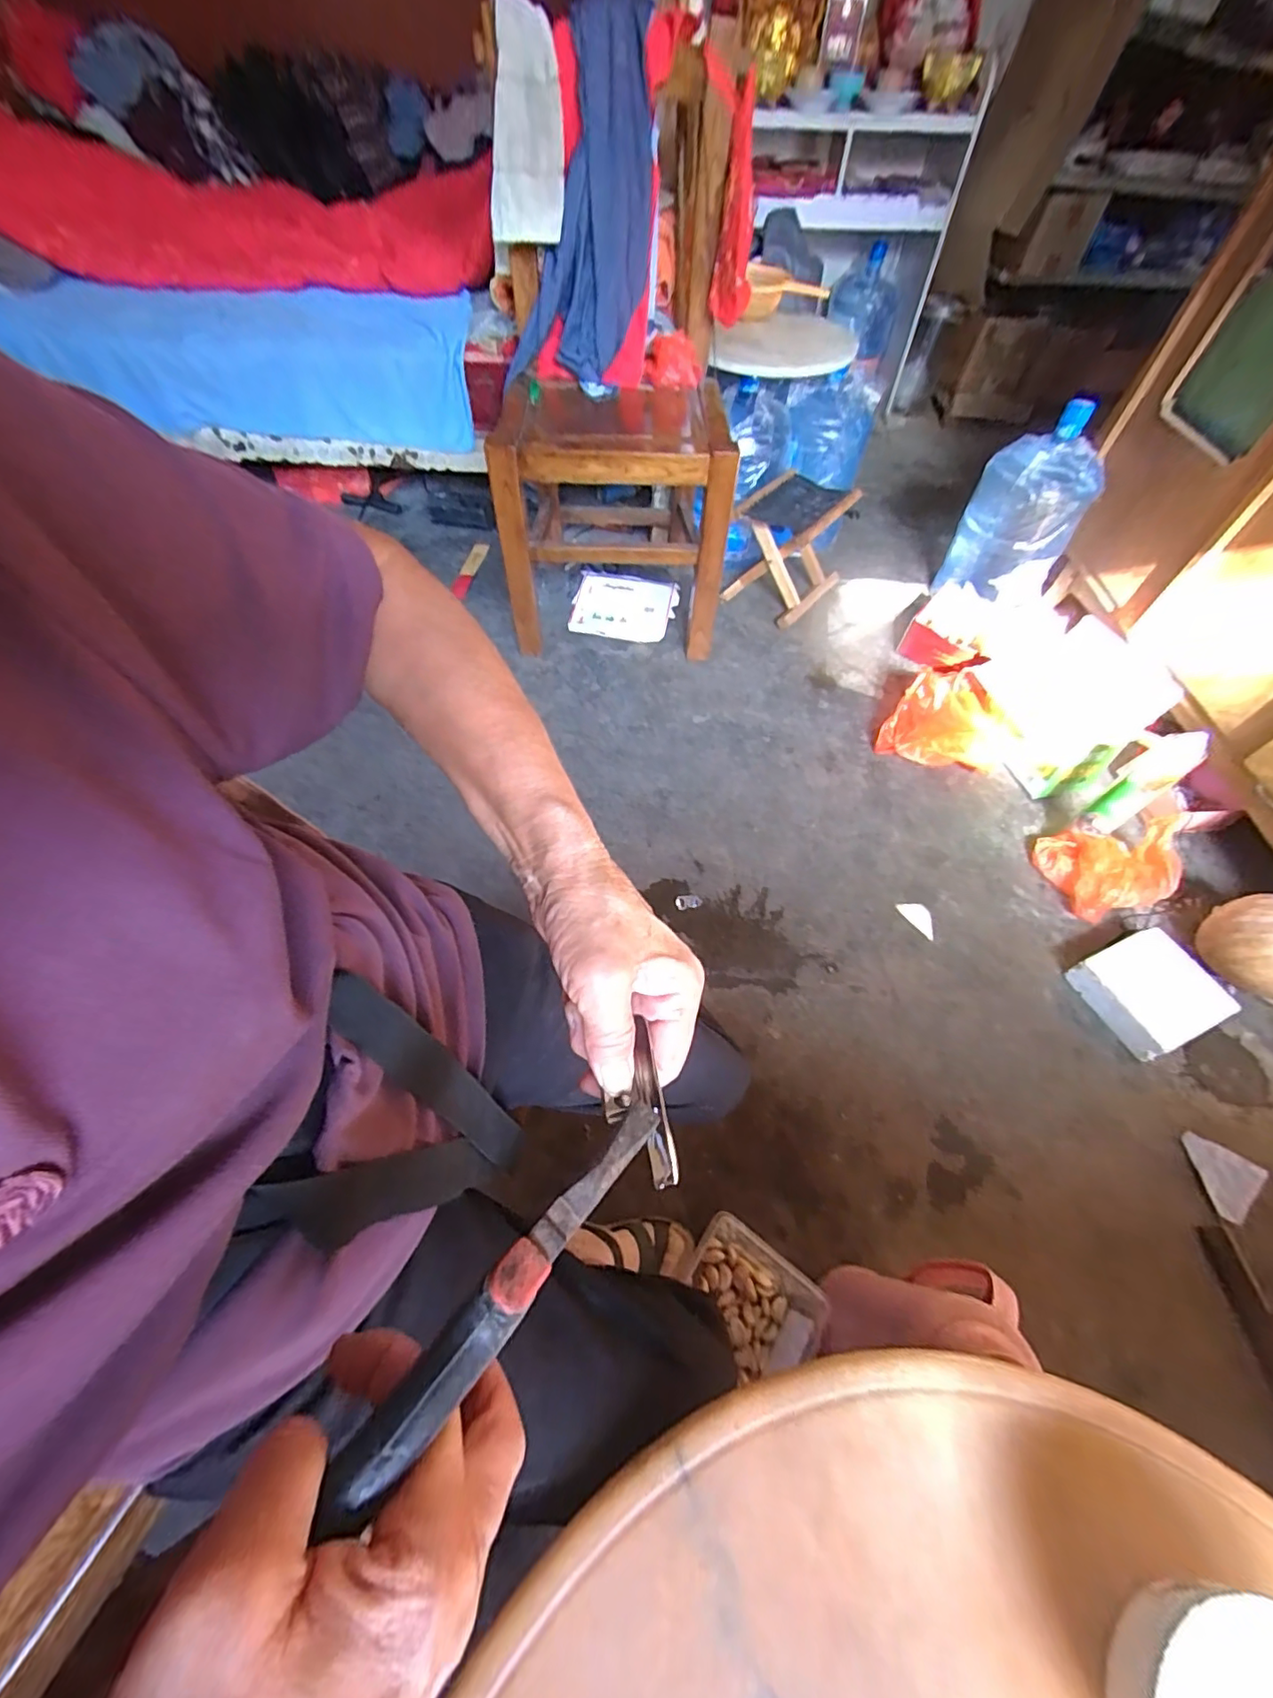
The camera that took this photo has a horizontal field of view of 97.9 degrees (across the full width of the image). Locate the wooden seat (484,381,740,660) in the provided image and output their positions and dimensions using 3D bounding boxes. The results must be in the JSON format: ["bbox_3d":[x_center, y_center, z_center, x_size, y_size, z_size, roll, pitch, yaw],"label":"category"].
[{"bbox_3d":[-0.059,-0.824,1.365,0.507,0.438,0.441,0,57,-2],"label":"wooden seat"}]

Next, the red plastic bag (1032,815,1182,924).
[{"bbox_3d":[0.911,0.028,1.062,0.207,0.121,0.180,-12,58,-9],"label":"red plastic bag"}]

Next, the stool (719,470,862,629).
[{"bbox_3d":[0.421,-0.851,1.570,0.283,0.274,0.326,31,61,17],"label":"stool"}]

